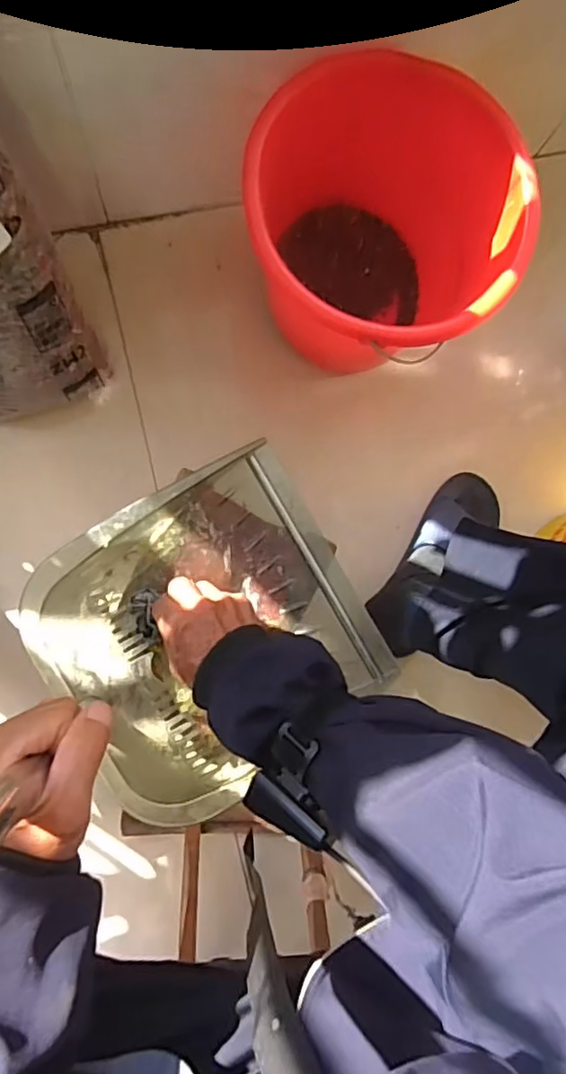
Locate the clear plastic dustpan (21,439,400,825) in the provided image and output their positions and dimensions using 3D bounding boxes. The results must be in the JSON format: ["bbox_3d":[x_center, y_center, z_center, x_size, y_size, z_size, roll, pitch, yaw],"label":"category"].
[{"bbox_3d":[-0.060,0.076,0.537,0.256,0.114,0.243,-32,96,-6],"label":"clear plastic dustpan"}]

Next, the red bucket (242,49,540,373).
[{"bbox_3d":[0.097,-0.317,0.672,0.268,0.230,0.259,0,88,-7],"label":"red bucket"}]

